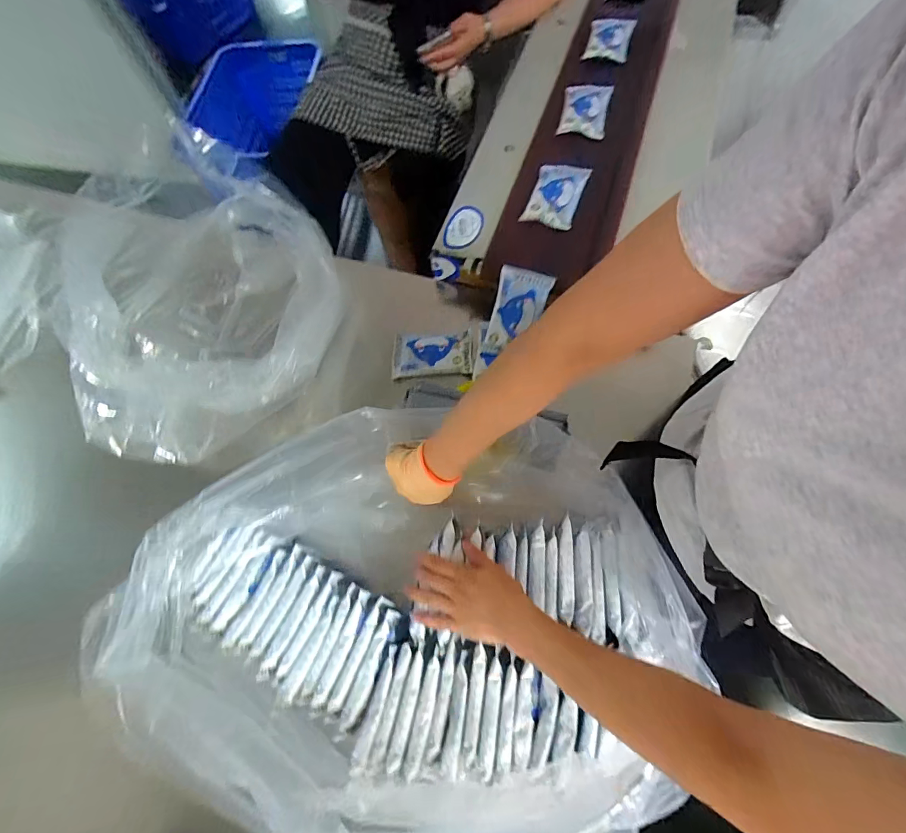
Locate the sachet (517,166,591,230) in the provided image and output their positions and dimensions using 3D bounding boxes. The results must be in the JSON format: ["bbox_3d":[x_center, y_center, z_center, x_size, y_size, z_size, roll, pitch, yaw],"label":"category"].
[{"bbox_3d":[0.186,-0.400,0.738,0.087,0.015,0.147,20,70,9],"label":"sachet"}]

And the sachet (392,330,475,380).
[{"bbox_3d":[-0.038,-0.112,0.738,0.145,0.039,0.088,-2,69,8],"label":"sachet"}]

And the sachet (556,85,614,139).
[{"bbox_3d":[0.265,-0.622,0.822,0.088,0.033,0.145,12,69,6],"label":"sachet"}]

